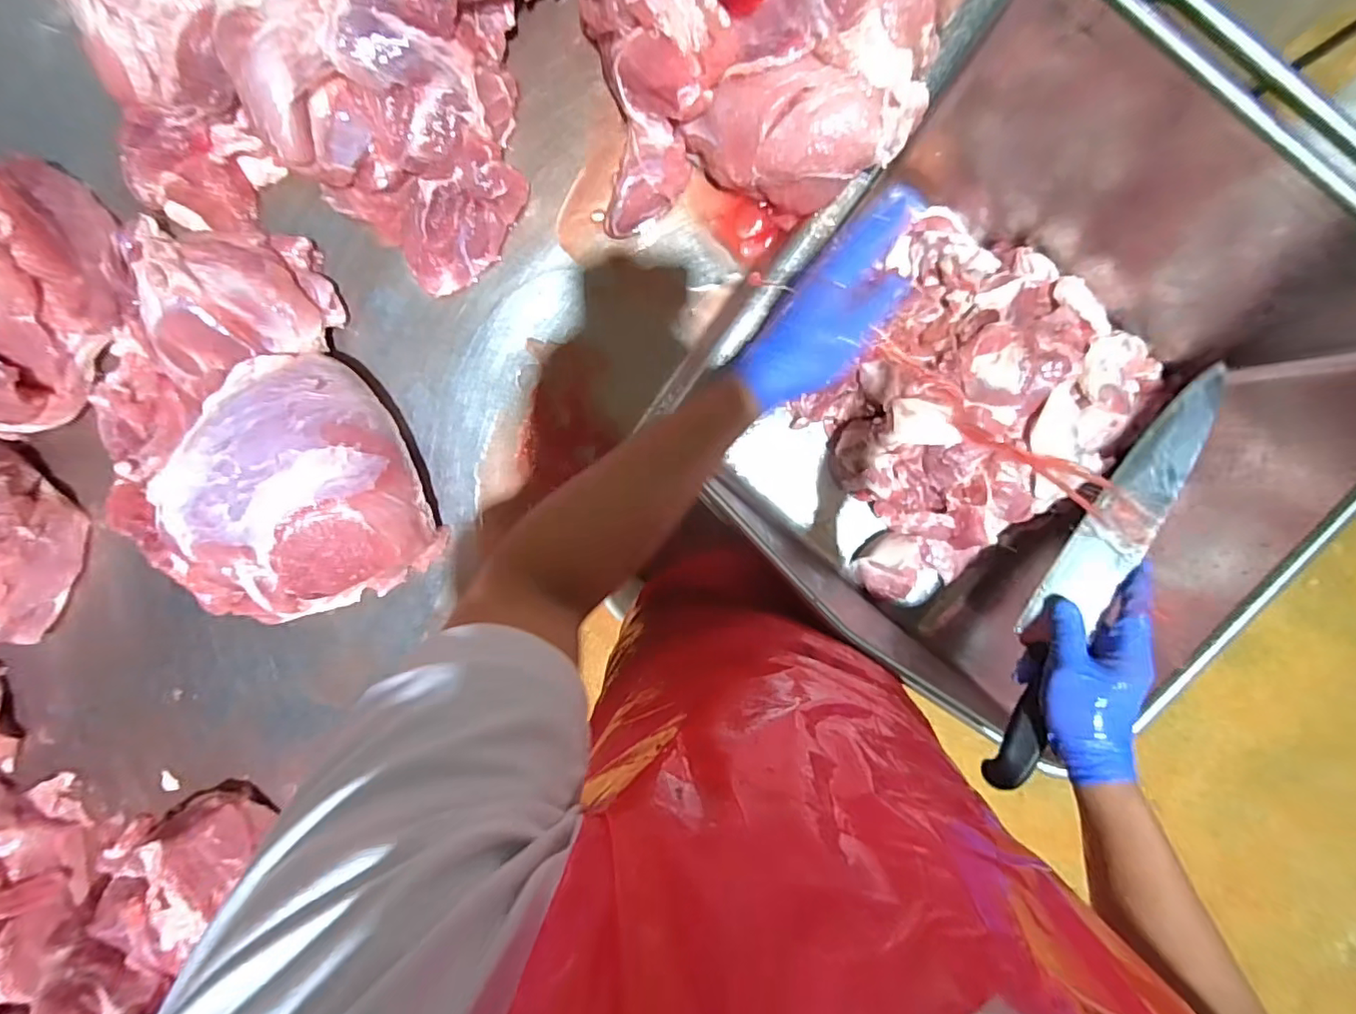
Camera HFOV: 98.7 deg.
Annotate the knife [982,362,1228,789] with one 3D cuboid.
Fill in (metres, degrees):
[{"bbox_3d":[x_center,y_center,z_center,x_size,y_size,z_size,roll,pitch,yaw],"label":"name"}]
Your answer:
[{"bbox_3d":[0.326,0.063,0.467,0.055,0.025,0.357,29,101,40],"label":"knife"}]

